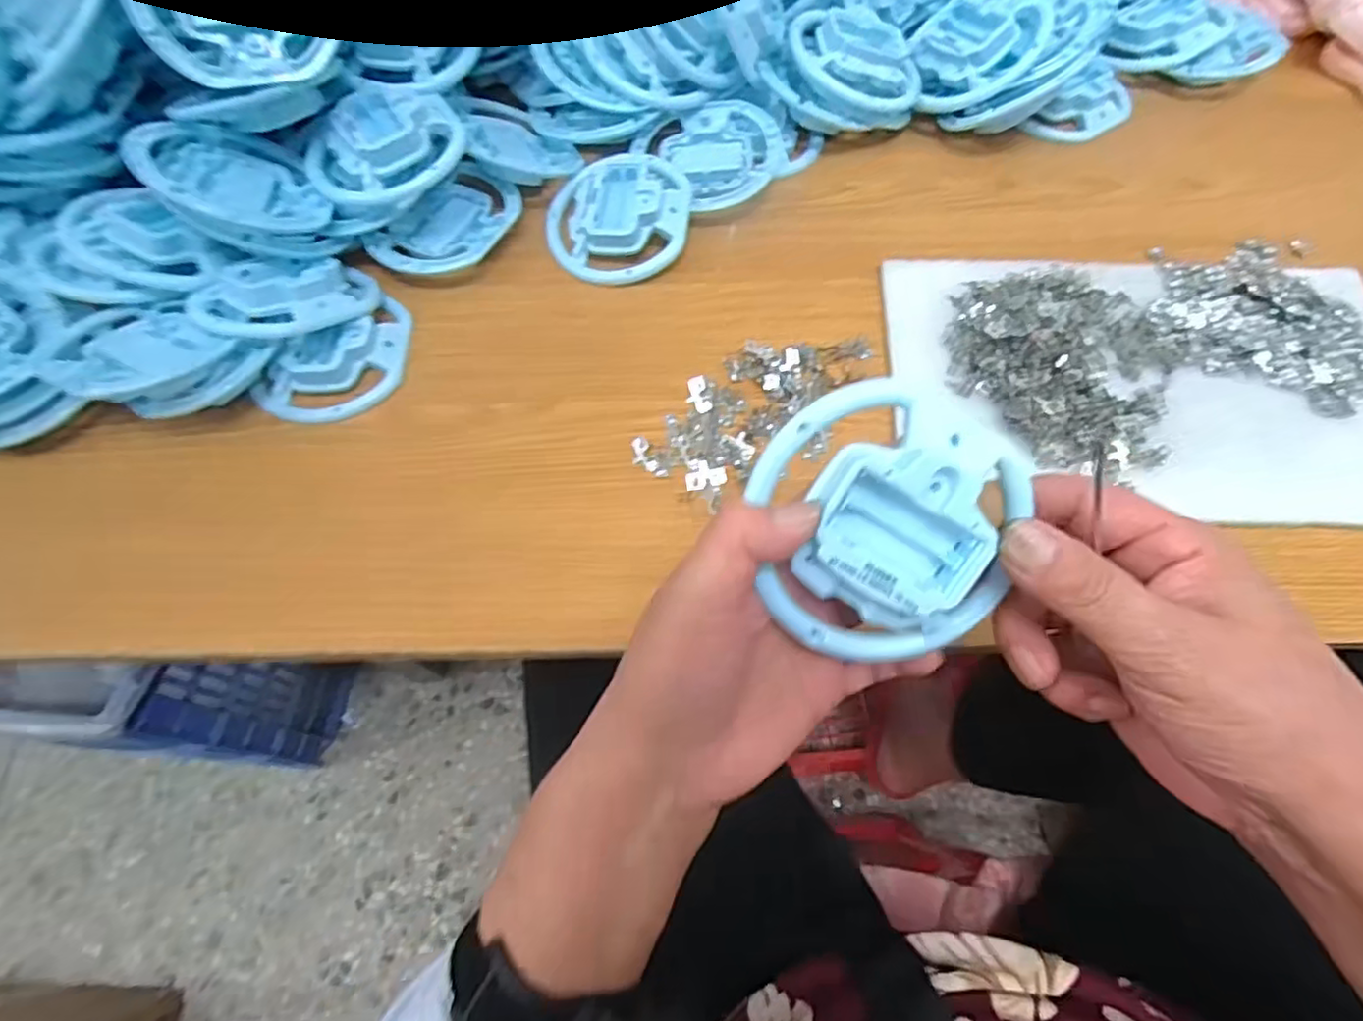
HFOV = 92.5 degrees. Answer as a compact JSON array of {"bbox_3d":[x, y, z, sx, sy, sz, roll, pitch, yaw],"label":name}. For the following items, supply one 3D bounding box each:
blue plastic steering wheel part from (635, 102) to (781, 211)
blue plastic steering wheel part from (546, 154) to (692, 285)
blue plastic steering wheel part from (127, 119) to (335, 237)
[{"bbox_3d":[0.026,-0.257,0.469,0.091,0.015,0.096,-1,63,1],"label":"blue plastic steering wheel part"},{"bbox_3d":[-0.043,-0.203,0.446,0.096,0.029,0.096,-8,64,-3],"label":"blue plastic steering wheel part"},{"bbox_3d":[-0.272,-0.200,0.394,0.092,0.011,0.095,-15,62,-45],"label":"blue plastic steering wheel part"}]

